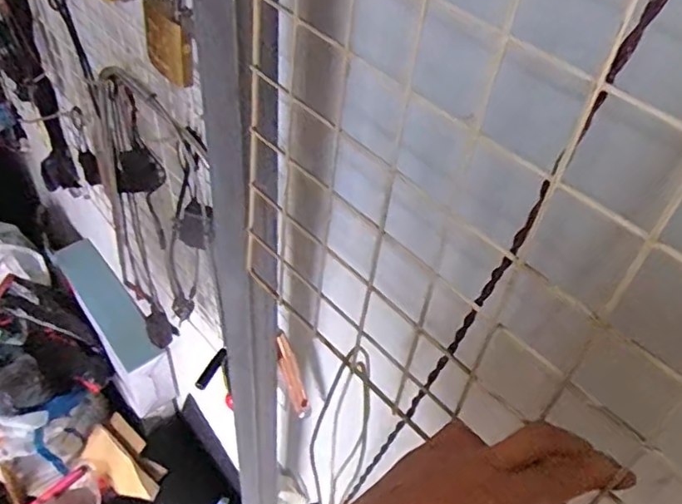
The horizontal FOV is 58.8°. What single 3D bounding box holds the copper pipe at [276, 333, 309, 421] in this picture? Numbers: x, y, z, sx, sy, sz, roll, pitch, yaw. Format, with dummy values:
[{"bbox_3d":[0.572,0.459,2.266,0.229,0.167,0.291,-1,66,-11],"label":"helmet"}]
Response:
[{"bbox_3d":[-0.056,0.140,0.688,0.018,0.115,0.013,-29,28,-30],"label":"copper pipe"}]

